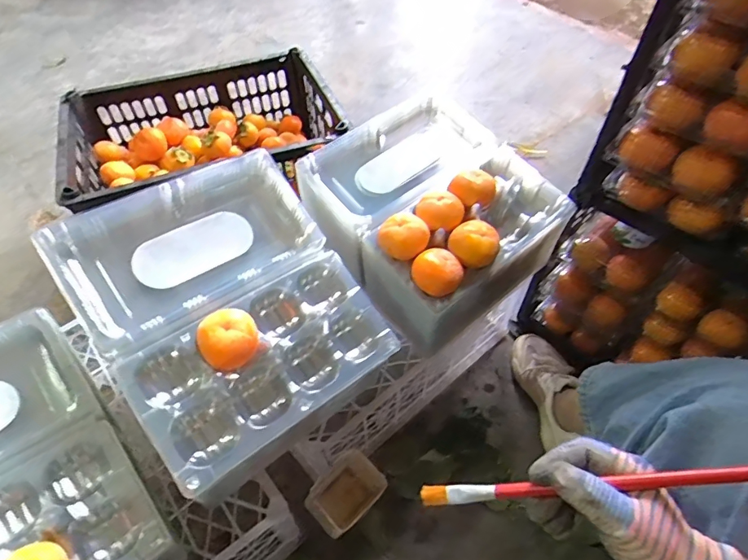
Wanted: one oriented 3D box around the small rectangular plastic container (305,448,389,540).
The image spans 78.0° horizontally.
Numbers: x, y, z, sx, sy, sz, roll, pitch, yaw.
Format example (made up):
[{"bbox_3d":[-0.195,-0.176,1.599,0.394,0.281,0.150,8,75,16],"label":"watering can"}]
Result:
[{"bbox_3d":[-0.039,0.303,0.648,0.074,0.072,0.100,33,60,24],"label":"small rectangular plastic container"}]

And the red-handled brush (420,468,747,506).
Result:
[{"bbox_3d":[0.162,0.143,0.324,0.266,0.010,0.012,-14,49,20],"label":"red-handled brush"}]

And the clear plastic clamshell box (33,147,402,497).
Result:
[{"bbox_3d":[-0.153,0.030,0.516,0.267,0.173,0.283,-34,59,-22],"label":"clear plastic clamshell box"}]

